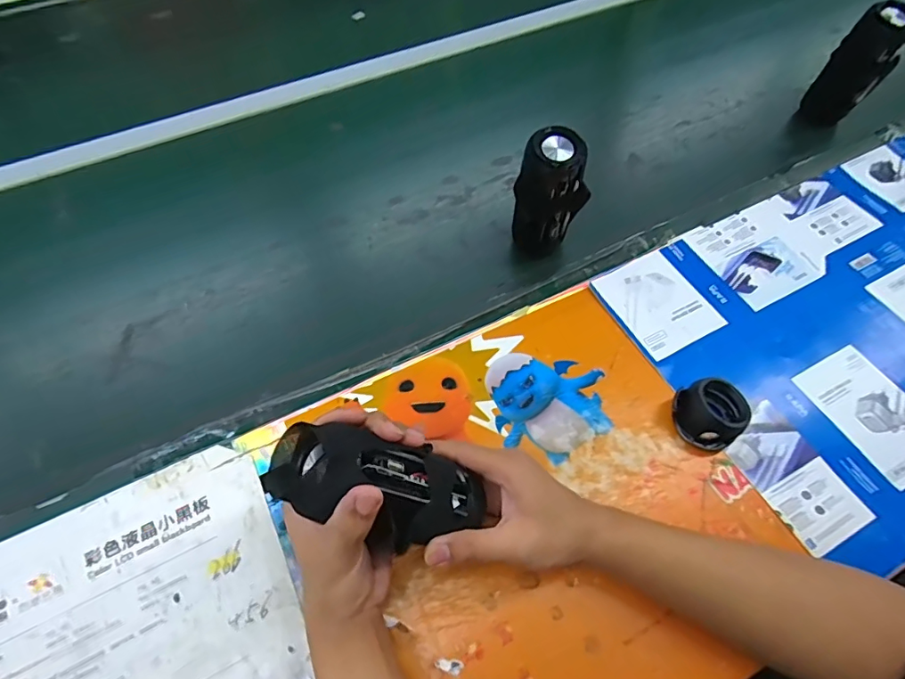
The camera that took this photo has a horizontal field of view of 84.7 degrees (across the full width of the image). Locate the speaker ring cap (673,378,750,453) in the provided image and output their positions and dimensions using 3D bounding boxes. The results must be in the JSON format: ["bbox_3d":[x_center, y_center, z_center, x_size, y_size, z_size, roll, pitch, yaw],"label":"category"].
[{"bbox_3d":[0.253,0.070,0.483,0.070,0.028,0.061,-24,61,-13],"label":"speaker ring cap"}]

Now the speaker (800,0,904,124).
[{"bbox_3d":[0.575,-0.387,0.706,0.073,0.146,0.073,32,64,19],"label":"speaker"}]

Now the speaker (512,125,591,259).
[{"bbox_3d":[0.110,-0.154,0.562,0.072,0.152,0.054,14,59,10],"label":"speaker"}]

